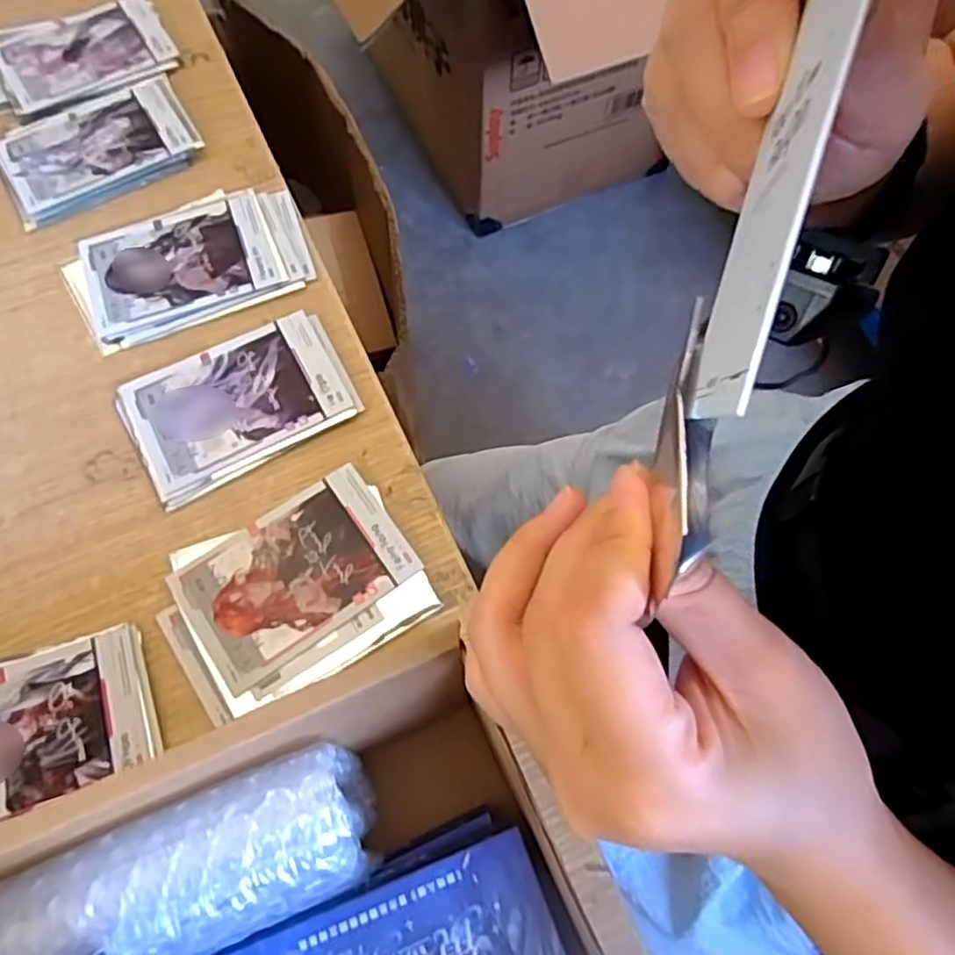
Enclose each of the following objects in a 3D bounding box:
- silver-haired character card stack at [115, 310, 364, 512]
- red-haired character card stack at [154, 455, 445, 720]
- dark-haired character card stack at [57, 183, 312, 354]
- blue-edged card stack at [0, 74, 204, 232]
[{"bbox_3d":[-0.121,-0.040,0.354,0.107,0.008,0.074,-29,71,-11],"label":"silver-haired character card stack"},{"bbox_3d":[-0.084,0.050,0.319,0.110,0.004,0.082,-28,71,-11],"label":"red-haired character card stack"},{"bbox_3d":[-0.157,-0.119,0.384,0.123,0.005,0.079,-24,70,-10],"label":"dark-haired character card stack"},{"bbox_3d":[-0.224,-0.195,0.412,0.109,0.008,0.074,-29,71,-11],"label":"blue-edged card stack"}]

